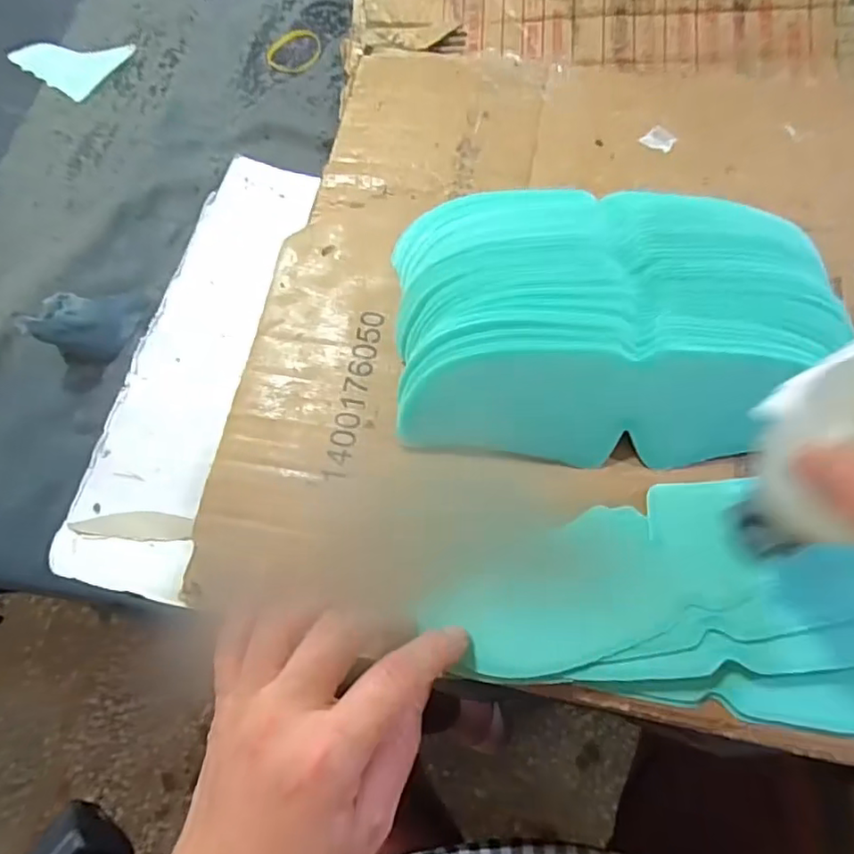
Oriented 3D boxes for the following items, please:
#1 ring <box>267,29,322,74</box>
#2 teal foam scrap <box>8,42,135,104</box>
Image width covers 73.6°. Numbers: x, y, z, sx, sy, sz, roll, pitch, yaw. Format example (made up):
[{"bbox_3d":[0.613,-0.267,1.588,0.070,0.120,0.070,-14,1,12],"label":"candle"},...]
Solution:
[{"bbox_3d":[-0.103,-0.292,0.445,0.045,0.004,0.039,-40,72,-12],"label":"ring"},{"bbox_3d":[-0.290,-0.302,0.467,0.086,0.004,0.067,30,73,14],"label":"teal foam scrap"}]

